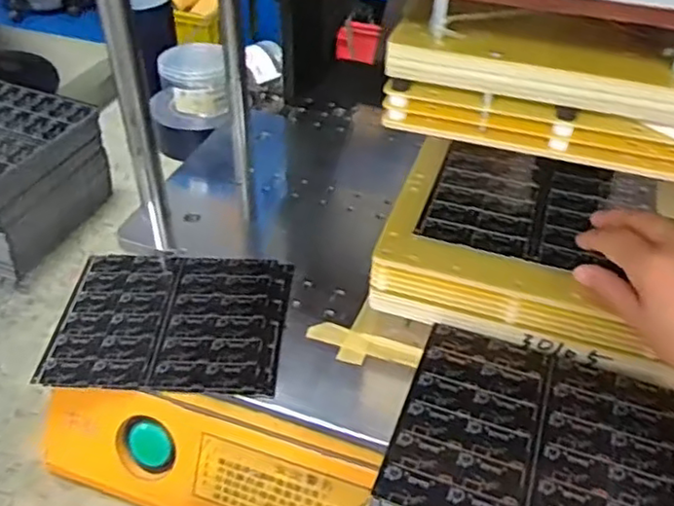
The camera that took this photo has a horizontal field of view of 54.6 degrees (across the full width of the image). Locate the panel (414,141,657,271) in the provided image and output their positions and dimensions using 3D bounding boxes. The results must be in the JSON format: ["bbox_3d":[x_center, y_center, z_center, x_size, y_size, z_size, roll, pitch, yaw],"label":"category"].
[{"bbox_3d":[0.152,-0.034,0.492,0.157,0.010,0.132,15,43,15],"label":"panel"}]

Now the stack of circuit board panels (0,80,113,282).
[{"bbox_3d":[-0.347,-0.079,0.683,0.131,0.129,0.174,18,44,17],"label":"stack of circuit board panels"}]

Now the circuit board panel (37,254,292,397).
[{"bbox_3d":[-0.130,0.051,0.525,0.174,0.007,0.144,3,42,1],"label":"circuit board panel"}]

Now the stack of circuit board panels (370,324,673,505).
[{"bbox_3d":[0.122,0.132,0.404,0.166,0.043,0.148,16,44,15],"label":"stack of circuit board panels"}]

